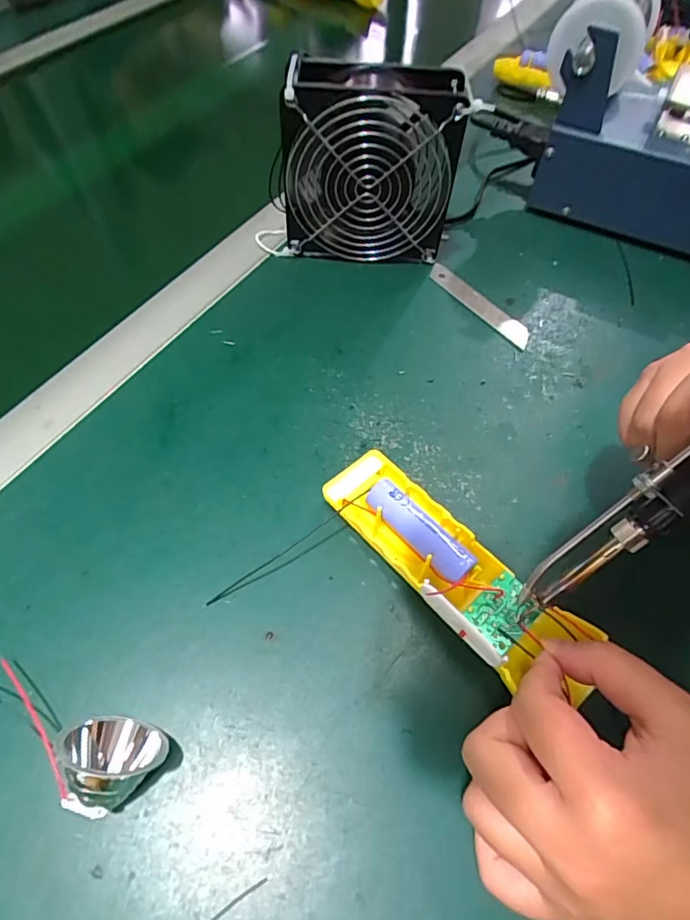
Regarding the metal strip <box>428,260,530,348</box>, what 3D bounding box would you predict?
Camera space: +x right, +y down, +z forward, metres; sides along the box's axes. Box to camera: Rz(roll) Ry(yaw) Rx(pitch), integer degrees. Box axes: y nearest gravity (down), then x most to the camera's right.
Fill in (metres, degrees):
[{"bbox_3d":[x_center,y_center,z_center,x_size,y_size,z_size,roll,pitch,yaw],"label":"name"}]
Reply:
[{"bbox_3d":[0.104,-0.121,0.391,0.018,0.004,0.100,-33,65,-21],"label":"metal strip"}]

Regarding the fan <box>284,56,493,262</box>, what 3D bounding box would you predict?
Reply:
[{"bbox_3d":[0.013,-0.211,0.375,0.140,0.125,0.052,6,58,2],"label":"fan"}]

